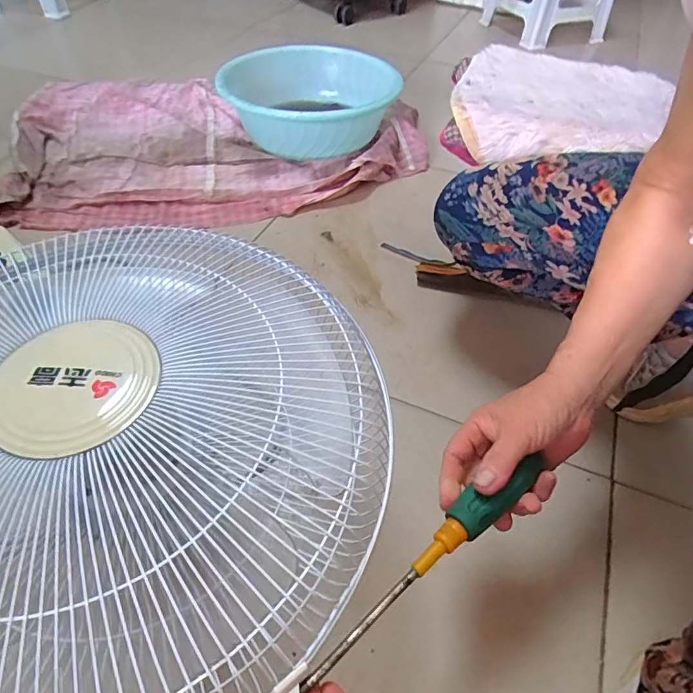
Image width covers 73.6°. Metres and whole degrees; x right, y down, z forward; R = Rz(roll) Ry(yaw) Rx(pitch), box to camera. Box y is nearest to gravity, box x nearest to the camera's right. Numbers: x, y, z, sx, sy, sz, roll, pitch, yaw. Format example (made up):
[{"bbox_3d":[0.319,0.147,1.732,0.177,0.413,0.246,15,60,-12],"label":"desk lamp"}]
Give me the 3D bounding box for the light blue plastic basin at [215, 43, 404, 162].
[{"bbox_3d":[-0.086,-0.531,1.010,0.343,0.136,0.374,0,49,-1],"label":"light blue plastic basin"}]

